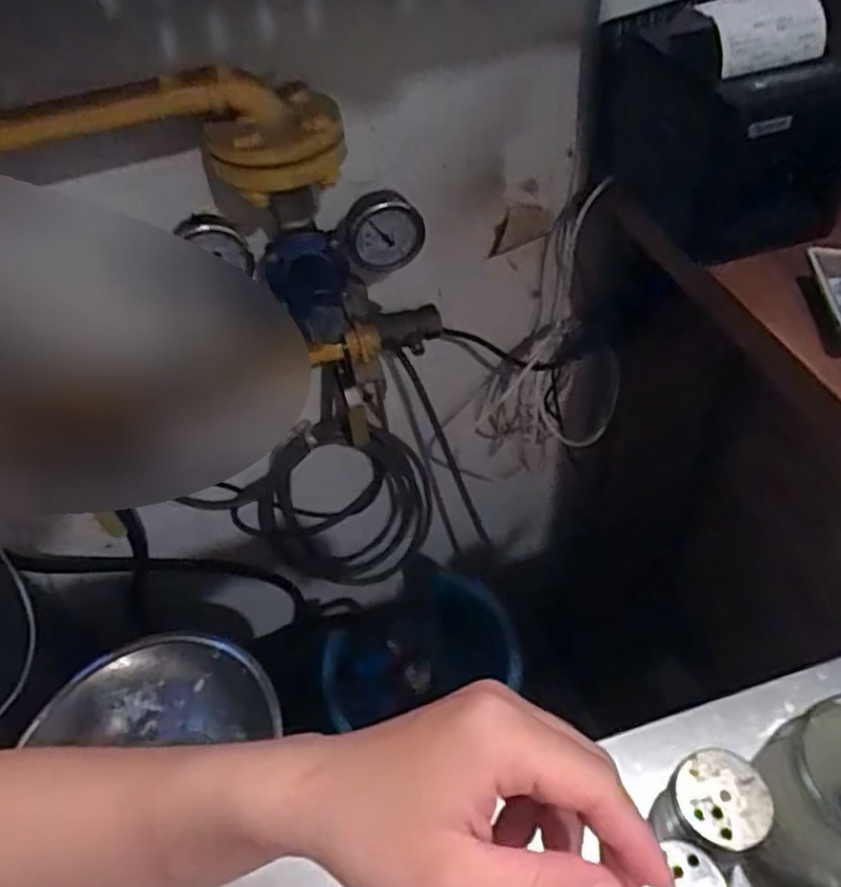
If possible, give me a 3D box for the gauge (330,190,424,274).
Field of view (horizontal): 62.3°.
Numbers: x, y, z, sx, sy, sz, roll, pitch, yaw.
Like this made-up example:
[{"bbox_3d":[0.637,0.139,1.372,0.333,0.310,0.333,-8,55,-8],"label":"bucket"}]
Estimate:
[{"bbox_3d":[-0.035,-0.174,0.586,0.076,0.072,0.039,-16,49,-8],"label":"gauge"}]

